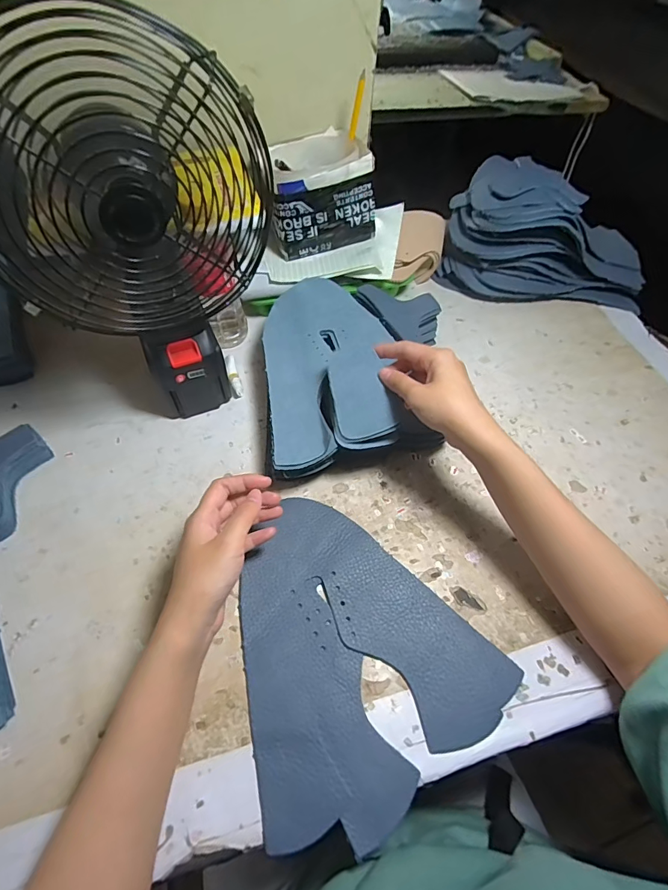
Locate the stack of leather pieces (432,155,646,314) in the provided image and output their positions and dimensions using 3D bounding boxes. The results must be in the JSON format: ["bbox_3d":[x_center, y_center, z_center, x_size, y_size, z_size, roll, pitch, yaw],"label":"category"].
[{"bbox_3d":[0.312,-0.296,0.605,0.297,0.142,0.125,3,58,-1],"label":"stack of leather pieces"}]

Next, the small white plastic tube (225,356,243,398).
[{"bbox_3d":[-0.123,-0.085,0.524,0.013,0.015,0.058,-15,60,-12],"label":"small white plastic tube"}]

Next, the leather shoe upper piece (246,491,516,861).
[{"bbox_3d":[0.001,0.170,0.371,0.208,0.006,0.243,-30,64,-20],"label":"leather shoe upper piece"}]

